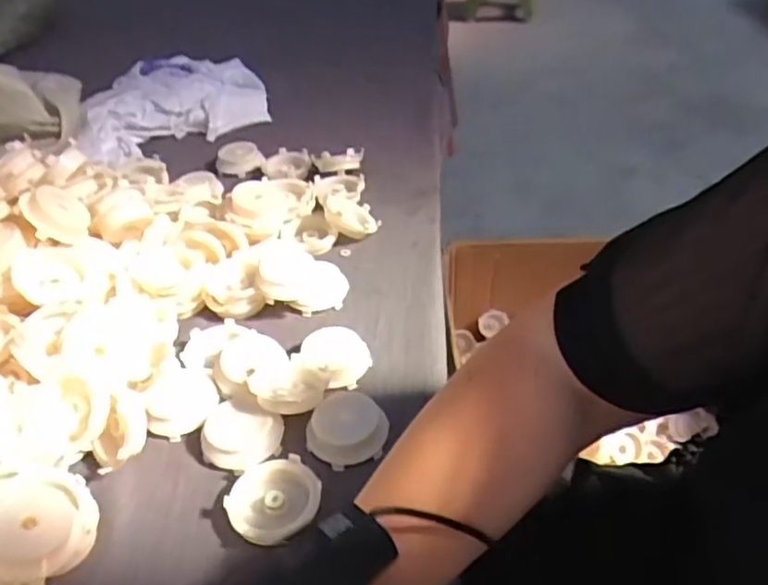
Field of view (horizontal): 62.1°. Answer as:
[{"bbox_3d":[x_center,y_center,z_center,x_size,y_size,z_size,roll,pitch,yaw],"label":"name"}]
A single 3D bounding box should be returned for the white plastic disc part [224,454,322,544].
[{"bbox_3d":[-0.066,0.127,0.389,0.054,0.018,0.051,-2,41,2],"label":"white plastic disc part"}]

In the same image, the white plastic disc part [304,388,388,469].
[{"bbox_3d":[-0.023,0.089,0.420,0.049,0.019,0.045,-2,41,2],"label":"white plastic disc part"}]

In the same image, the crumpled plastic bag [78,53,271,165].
[{"bbox_3d":[-0.287,-0.261,0.863,0.246,0.033,0.247,-16,41,-13],"label":"crumpled plastic bag"}]

